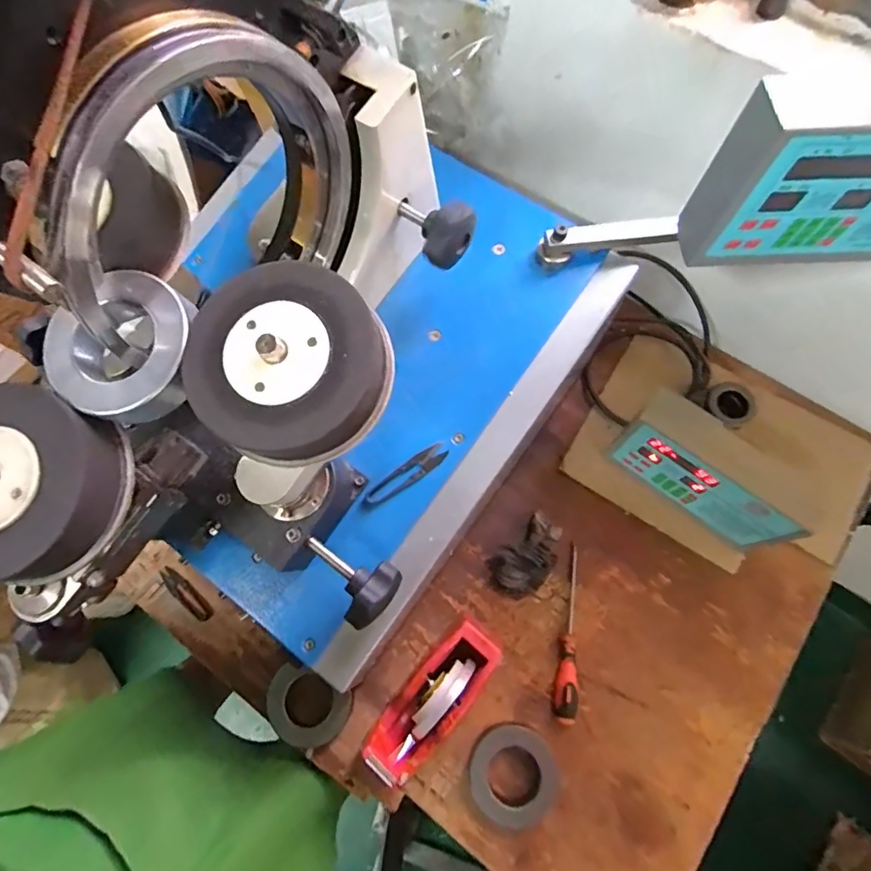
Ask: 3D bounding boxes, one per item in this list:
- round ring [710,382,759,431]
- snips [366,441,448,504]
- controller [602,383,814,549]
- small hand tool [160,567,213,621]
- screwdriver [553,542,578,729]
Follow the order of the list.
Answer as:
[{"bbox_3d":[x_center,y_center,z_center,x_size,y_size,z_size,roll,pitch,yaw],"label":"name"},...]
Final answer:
[{"bbox_3d":[0.427,-0.045,0.723,0.067,0.012,0.064,0,72,1],"label":"round ring"},{"bbox_3d":[-0.030,0.042,0.534,0.097,0.008,0.023,-34,74,-10],"label":"snips"},{"bbox_3d":[0.353,0.047,0.660,0.226,0.151,0.073,38,77,12],"label":"controller"},{"bbox_3d":[-0.349,0.220,0.705,0.099,0.007,0.027,38,76,12],"label":"small hand tool"},{"bbox_3d":[0.176,0.257,0.662,0.026,0.035,0.221,8,72,4],"label":"screwdriver"}]

